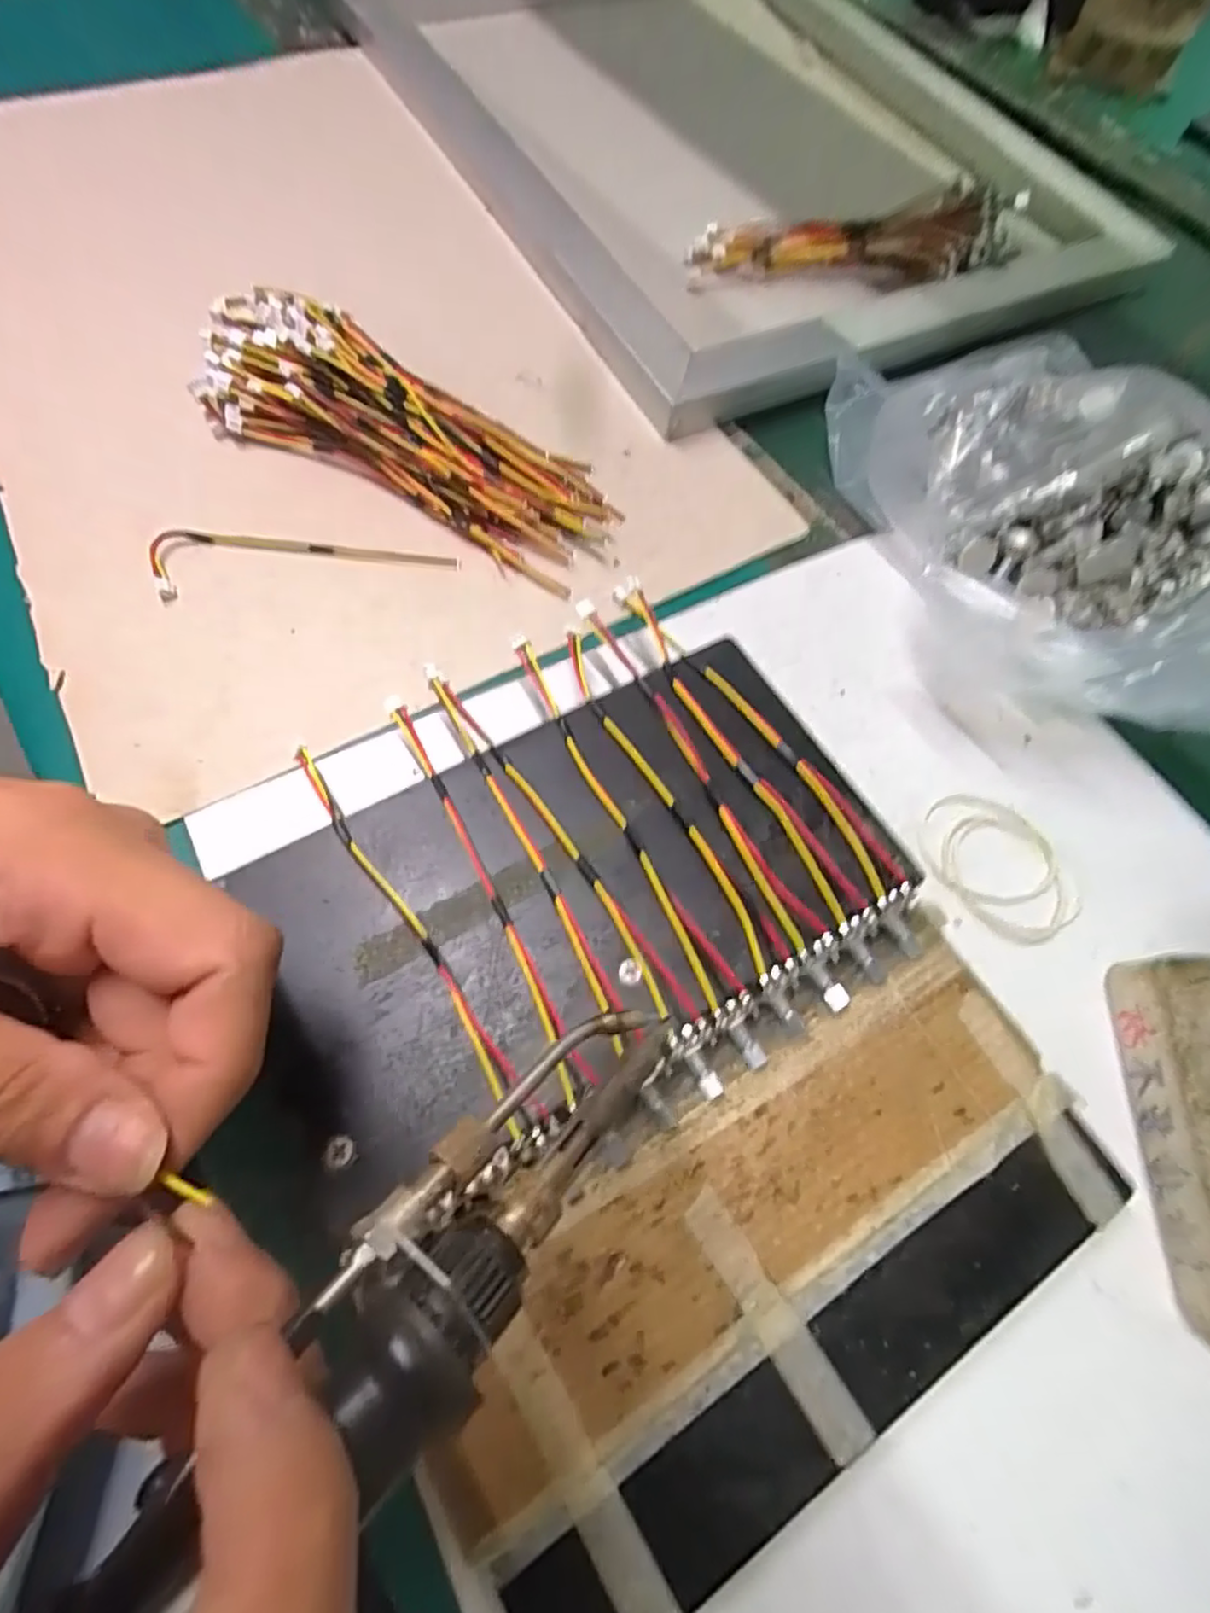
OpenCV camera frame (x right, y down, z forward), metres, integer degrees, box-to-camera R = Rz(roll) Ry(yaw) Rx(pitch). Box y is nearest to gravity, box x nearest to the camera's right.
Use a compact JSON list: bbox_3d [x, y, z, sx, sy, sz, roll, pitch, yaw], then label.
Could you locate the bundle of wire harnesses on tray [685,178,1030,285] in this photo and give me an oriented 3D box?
[{"bbox_3d":[0.141,-0.320,0.388,0.185,0.038,0.062,-7,67,-8],"label":"bundle of wire harnesses on tray"}]

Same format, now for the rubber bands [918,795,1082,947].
[{"bbox_3d":[0.151,0.022,0.261,0.046,0.004,0.062,-40,75,-19],"label":"rubber bands"}]

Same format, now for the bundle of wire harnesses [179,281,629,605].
[{"bbox_3d":[-0.093,-0.171,0.312,0.209,0.034,0.074,31,67,9],"label":"bundle of wire harnesses"}]

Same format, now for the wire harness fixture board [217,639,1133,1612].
[{"bbox_3d":[0.016,0.076,0.212,0.211,0.035,0.223,-31,72,-17],"label":"wire harness fixture board"}]

